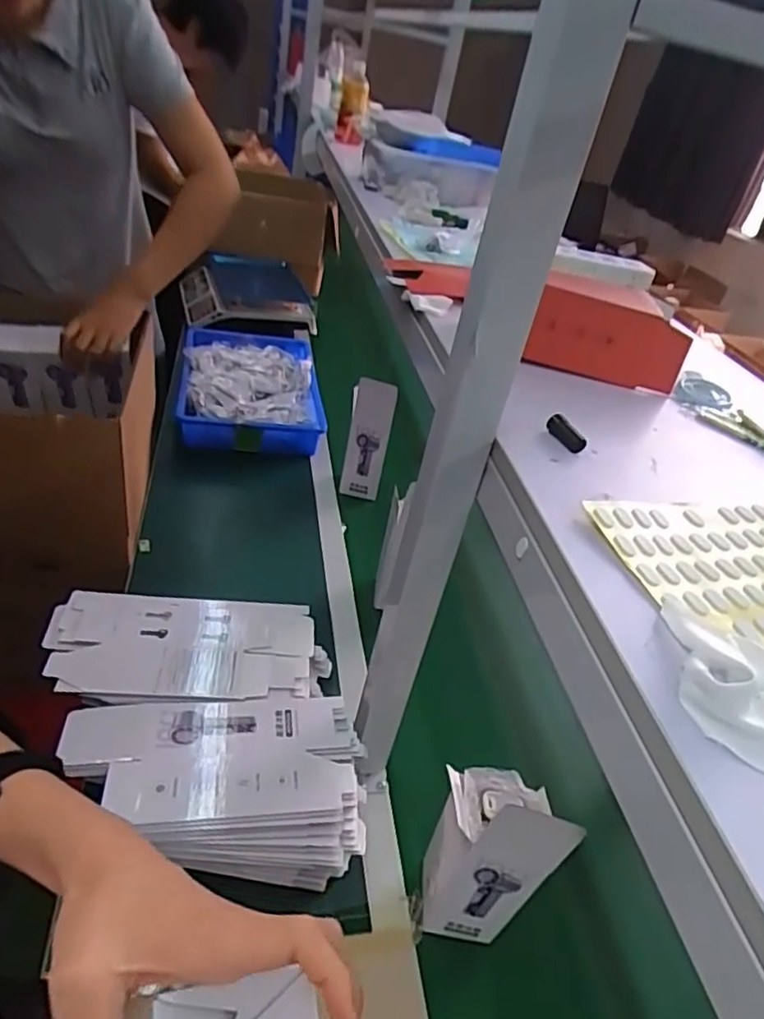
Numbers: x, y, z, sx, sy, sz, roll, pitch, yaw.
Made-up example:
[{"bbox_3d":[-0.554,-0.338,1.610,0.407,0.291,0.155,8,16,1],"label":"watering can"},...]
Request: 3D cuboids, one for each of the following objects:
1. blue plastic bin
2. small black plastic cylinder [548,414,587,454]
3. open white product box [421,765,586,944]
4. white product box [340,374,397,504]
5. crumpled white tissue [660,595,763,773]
[{"bbox_3d":[-0.294,-0.278,1.418,0.296,0.099,0.451,2,37,-15],"label":"blue plastic bin"},{"bbox_3d":[0.150,-0.062,0.517,0.012,0.014,0.038,-20,59,-32],"label":"small black plastic cylinder"},{"bbox_3d":[0.101,0.323,0.606,0.091,0.243,0.083,11,36,-3],"label":"open white product box"},{"bbox_3d":[-0.031,-0.129,1.185,0.097,0.247,0.017,30,36,25],"label":"white product box"},{"bbox_3d":[0.179,0.082,0.322,0.090,0.026,0.077,37,42,29],"label":"crumpled white tissue"}]

